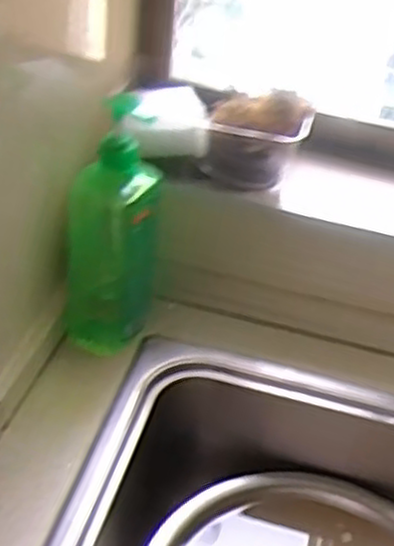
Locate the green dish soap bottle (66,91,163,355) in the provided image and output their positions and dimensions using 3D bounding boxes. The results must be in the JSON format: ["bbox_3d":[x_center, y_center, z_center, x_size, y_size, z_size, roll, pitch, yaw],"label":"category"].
[{"bbox_3d":[-0.082,-0.042,0.765,0.083,0.252,0.076,15,38,10],"label":"green dish soap bottle"}]

